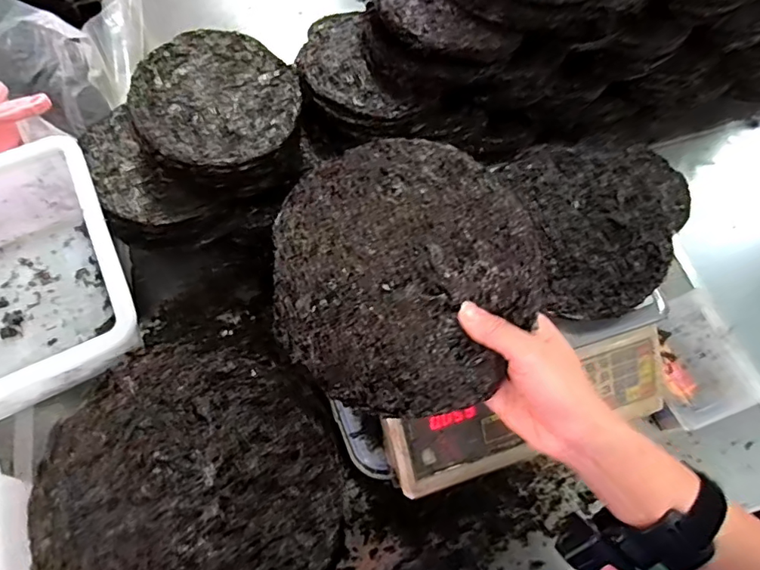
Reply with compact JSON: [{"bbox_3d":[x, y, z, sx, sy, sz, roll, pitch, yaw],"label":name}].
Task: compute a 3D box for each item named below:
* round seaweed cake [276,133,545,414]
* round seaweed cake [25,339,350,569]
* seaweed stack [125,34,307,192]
[{"bbox_3d":[0.015,-0.004,0.372,0.198,0.009,0.191,0,92,14],"label":"round seaweed cake"},{"bbox_3d":[-0.124,0.137,0.363,0.202,0.009,0.205,16,51,-20],"label":"round seaweed cake"},{"bbox_3d":[-0.209,-0.225,0.681,0.202,0.100,0.206,-1,67,-3],"label":"seaweed stack"}]

